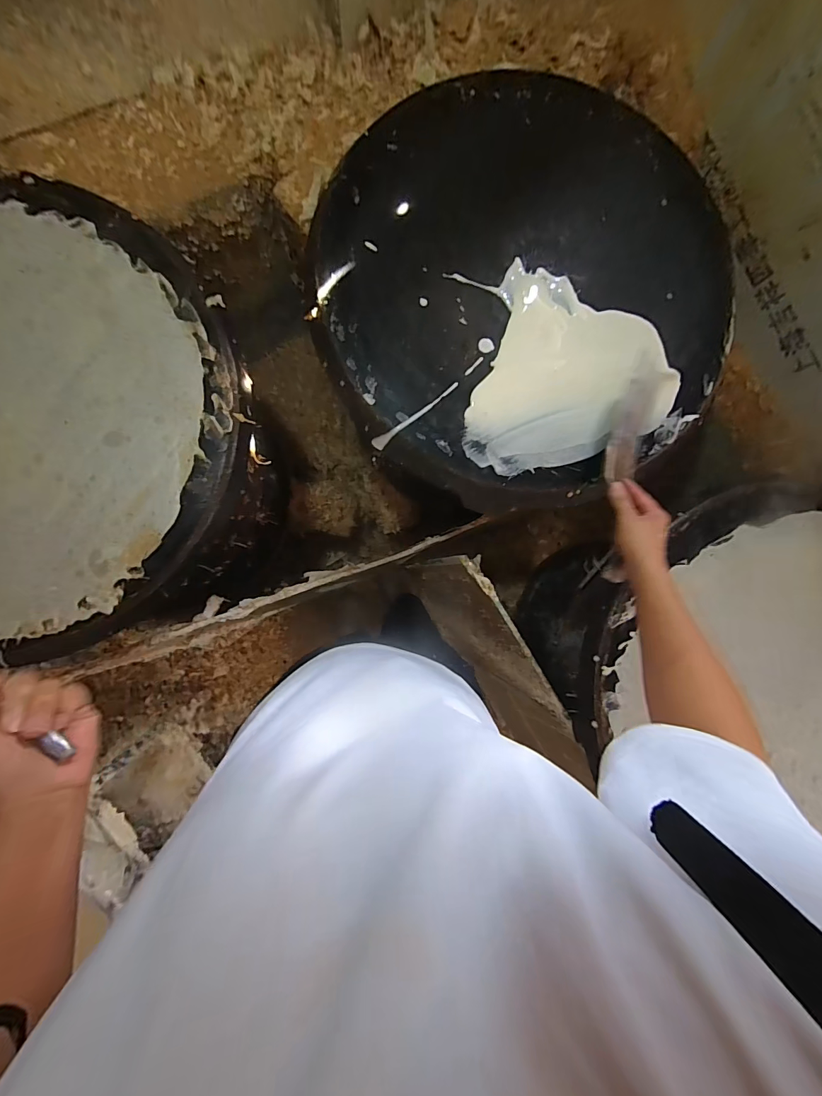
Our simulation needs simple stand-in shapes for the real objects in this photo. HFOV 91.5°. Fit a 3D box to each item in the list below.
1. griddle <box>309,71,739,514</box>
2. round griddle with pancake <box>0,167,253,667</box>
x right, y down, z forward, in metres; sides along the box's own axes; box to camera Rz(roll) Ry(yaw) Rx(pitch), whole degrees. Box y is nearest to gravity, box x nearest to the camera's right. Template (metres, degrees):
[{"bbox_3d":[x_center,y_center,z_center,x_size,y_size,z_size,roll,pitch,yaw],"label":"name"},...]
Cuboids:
[{"bbox_3d":[0.165,-0.367,0.568,0.583,0.091,0.600,0,87,-6],"label":"griddle"},{"bbox_3d":[-0.502,-0.183,0.505,0.566,0.087,0.596,0,87,-6],"label":"round griddle with pancake"}]

